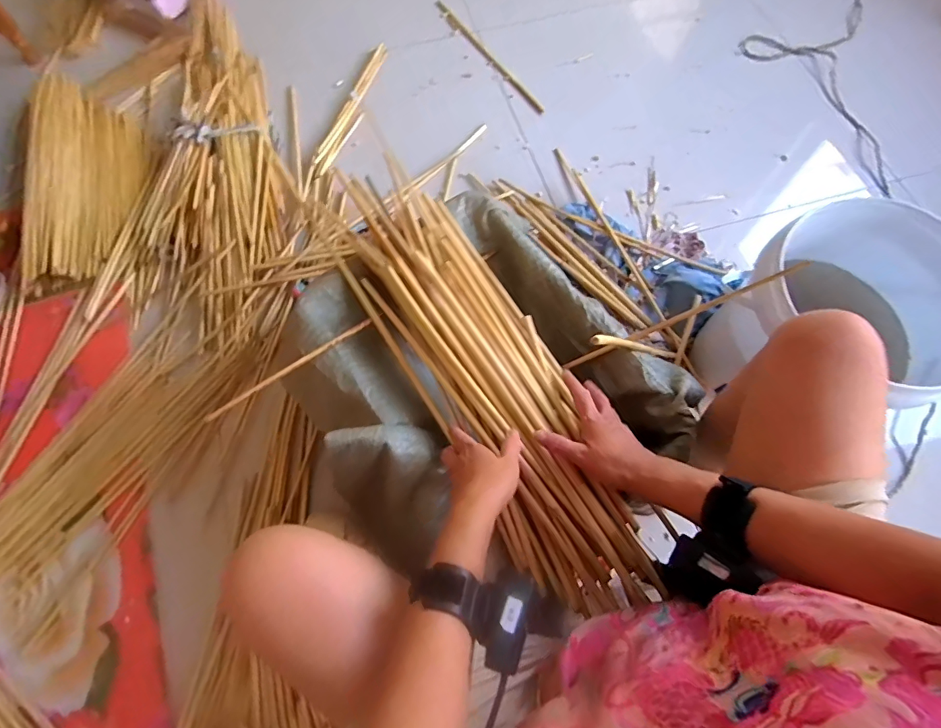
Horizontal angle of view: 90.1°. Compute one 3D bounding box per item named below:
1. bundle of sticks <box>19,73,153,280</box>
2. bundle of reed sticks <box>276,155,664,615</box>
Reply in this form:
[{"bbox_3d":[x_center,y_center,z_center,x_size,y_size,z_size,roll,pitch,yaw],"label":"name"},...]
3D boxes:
[{"bbox_3d":[-0.917,-0.466,1.115,0.269,0.059,0.612,-12,68,-4],"label":"bundle of sticks"},{"bbox_3d":[0.020,0.009,0.615,0.191,0.068,0.632,-28,71,-11],"label":"bundle of reed sticks"}]

